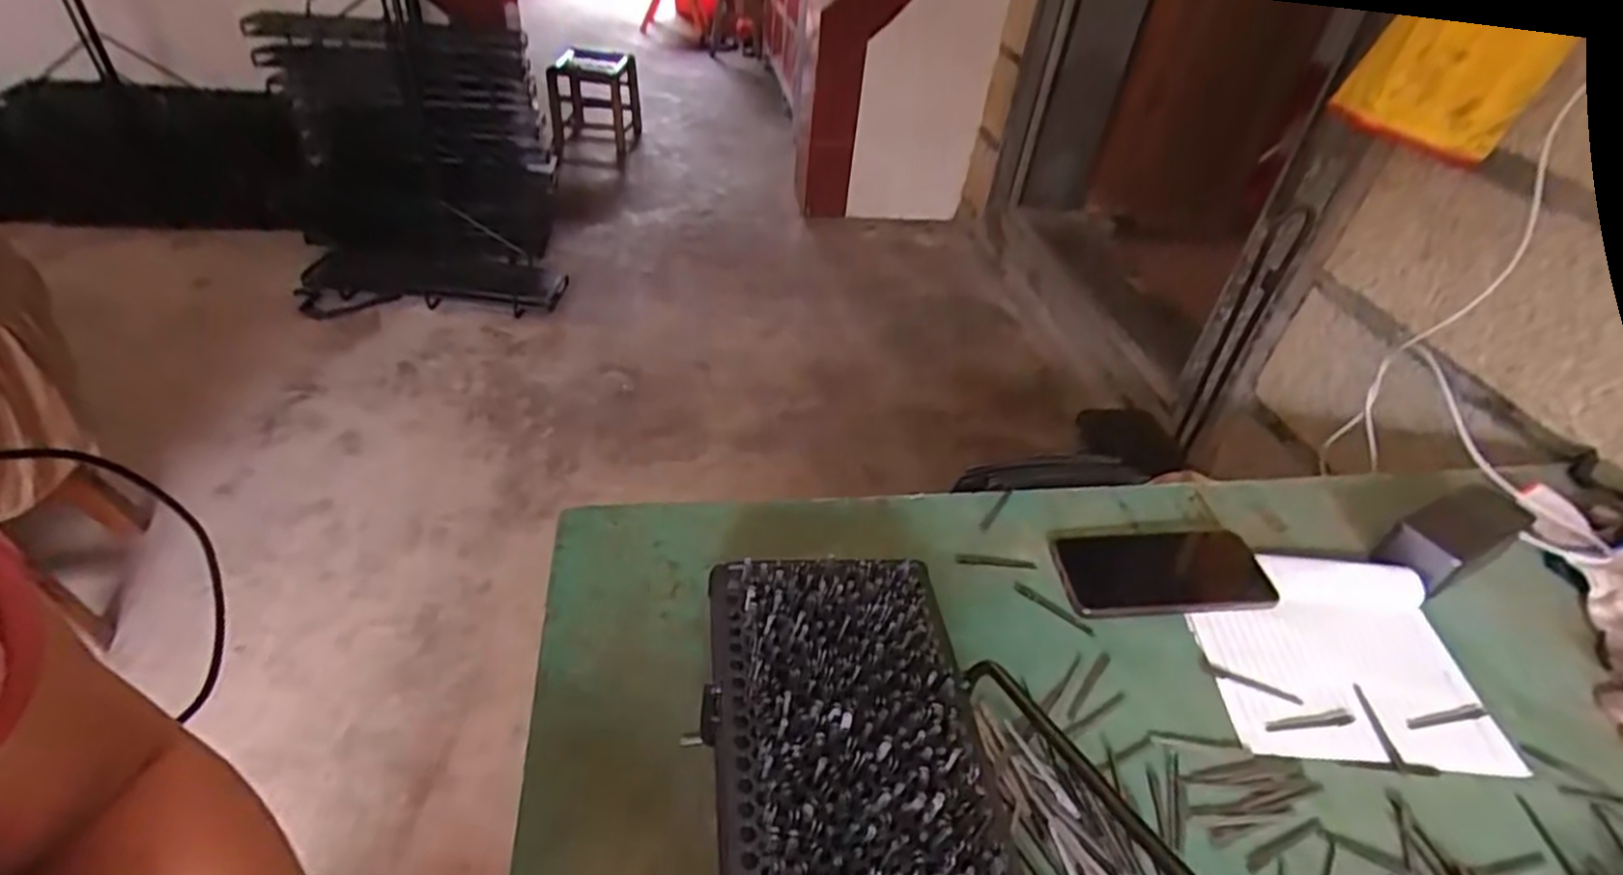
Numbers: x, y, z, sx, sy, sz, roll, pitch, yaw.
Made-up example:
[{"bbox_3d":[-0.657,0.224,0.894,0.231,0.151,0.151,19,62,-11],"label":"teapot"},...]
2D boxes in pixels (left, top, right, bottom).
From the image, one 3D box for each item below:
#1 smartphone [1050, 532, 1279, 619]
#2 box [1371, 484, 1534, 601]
[{"bbox_3d":[0.283,0.107,0.605,0.163,0.015,0.082,1,40,-7],"label":"smartphone"},{"bbox_3d":[0.543,0.087,0.638,0.135,0.048,0.055,-16,45,-26],"label":"box"}]

